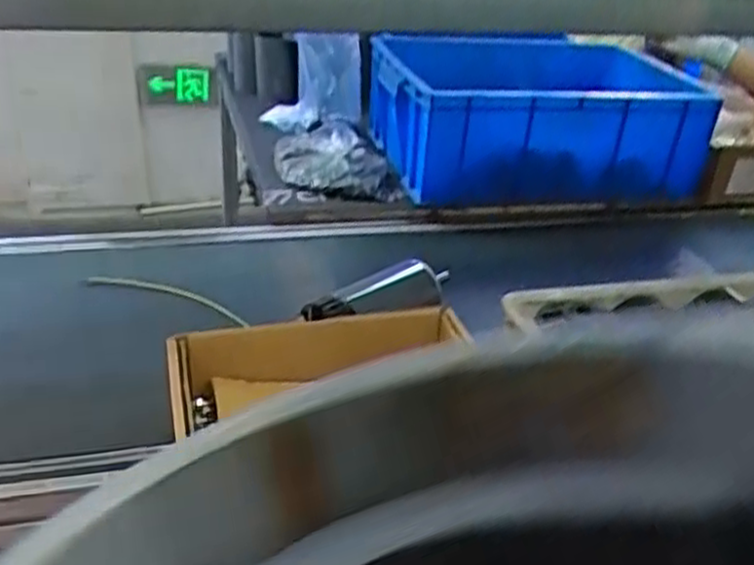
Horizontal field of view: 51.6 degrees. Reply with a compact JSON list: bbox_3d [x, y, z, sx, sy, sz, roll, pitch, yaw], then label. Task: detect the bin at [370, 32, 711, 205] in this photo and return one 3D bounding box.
[{"bbox_3d":[0.254,-0.282,1.356,0.522,0.198,0.343,-1,30,-9],"label":"bin"}]

